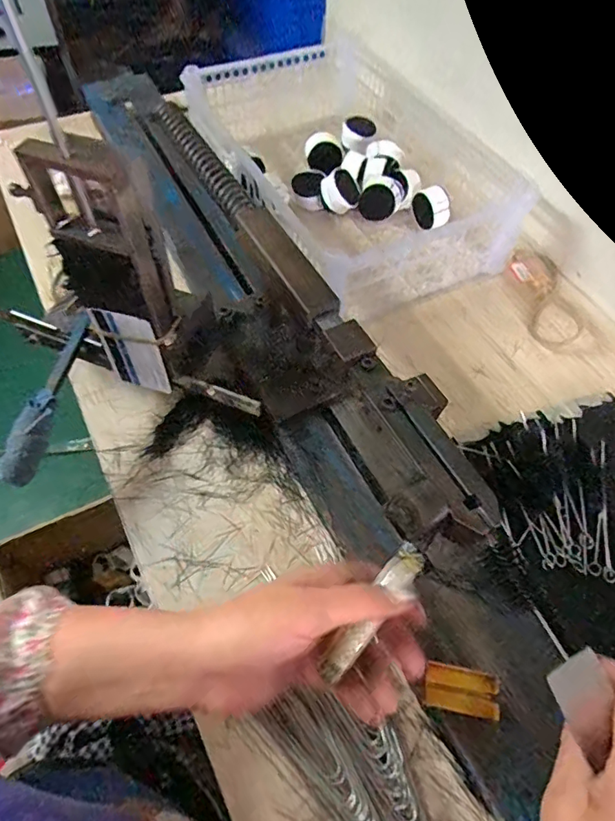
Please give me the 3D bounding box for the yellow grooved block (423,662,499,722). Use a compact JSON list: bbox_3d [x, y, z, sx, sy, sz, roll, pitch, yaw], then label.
[{"bbox_3d":[0.109,0.199,0.348,0.051,0.012,0.029,11,82,3],"label":"yellow grooved block"}]

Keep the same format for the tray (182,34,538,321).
[{"bbox_3d":[0.057,-0.309,0.634,0.288,0.106,0.384,-26,65,-17],"label":"tray"}]

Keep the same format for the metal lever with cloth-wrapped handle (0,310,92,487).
[{"bbox_3d":[-0.220,-0.014,0.421,0.029,0.023,0.160,8,58,2],"label":"metal lever with cloth-wrapped handle"}]

